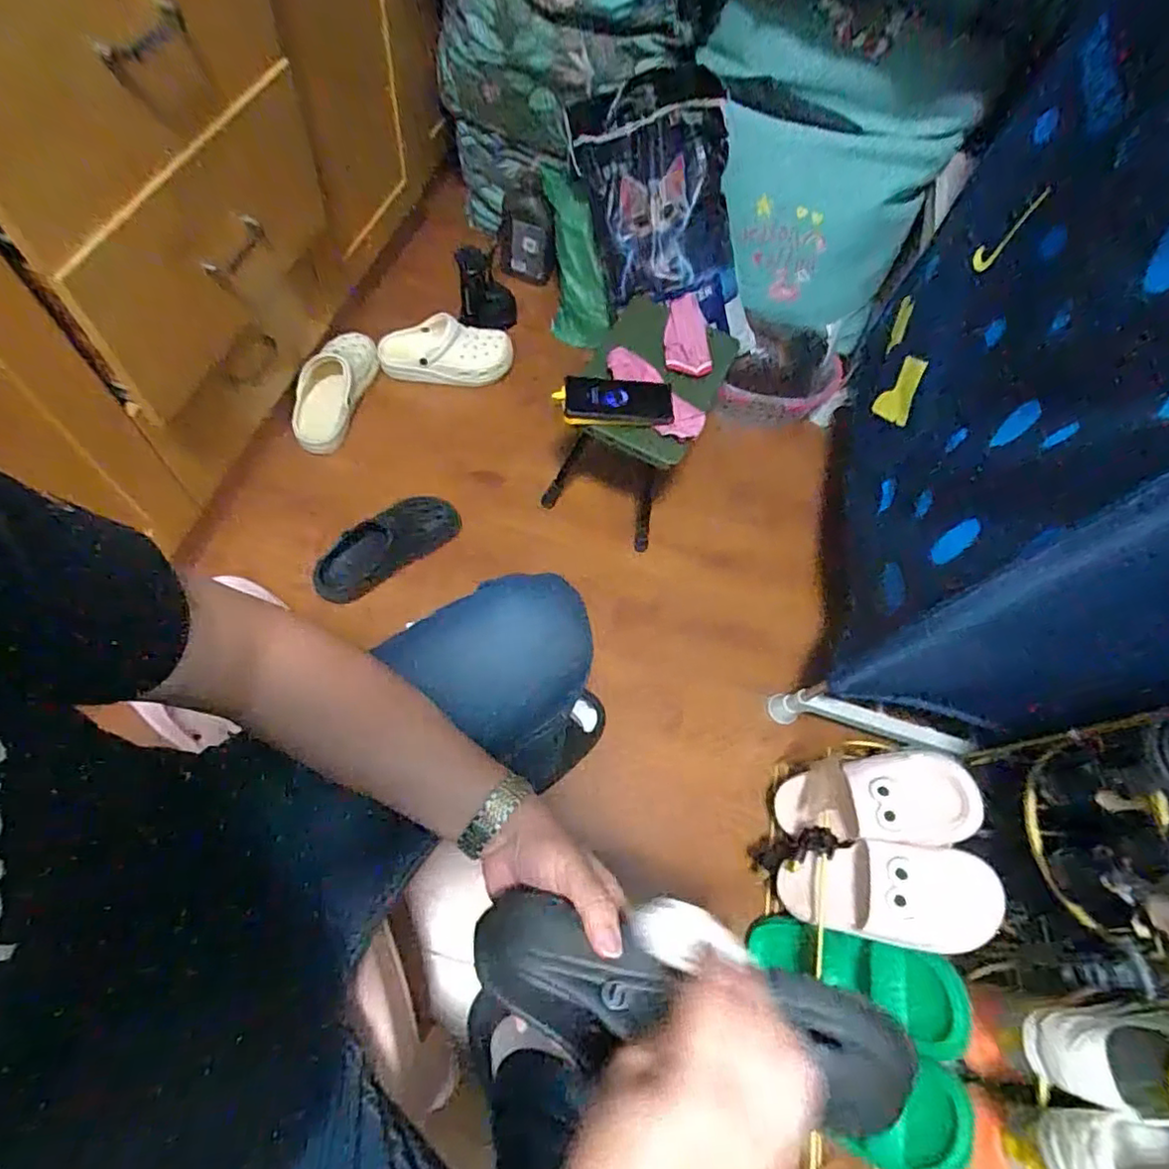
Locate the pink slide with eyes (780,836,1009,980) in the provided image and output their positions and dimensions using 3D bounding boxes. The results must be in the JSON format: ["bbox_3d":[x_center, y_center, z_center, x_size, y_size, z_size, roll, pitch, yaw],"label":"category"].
[{"bbox_3d":[0.361,0.385,0.764,0.252,0.071,0.119,-22,59,36],"label":"pink slide with eyes"}]

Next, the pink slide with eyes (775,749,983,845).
[{"bbox_3d":[0.373,0.290,0.835,0.082,0.263,0.107,18,61,-31],"label":"pink slide with eyes"}]

